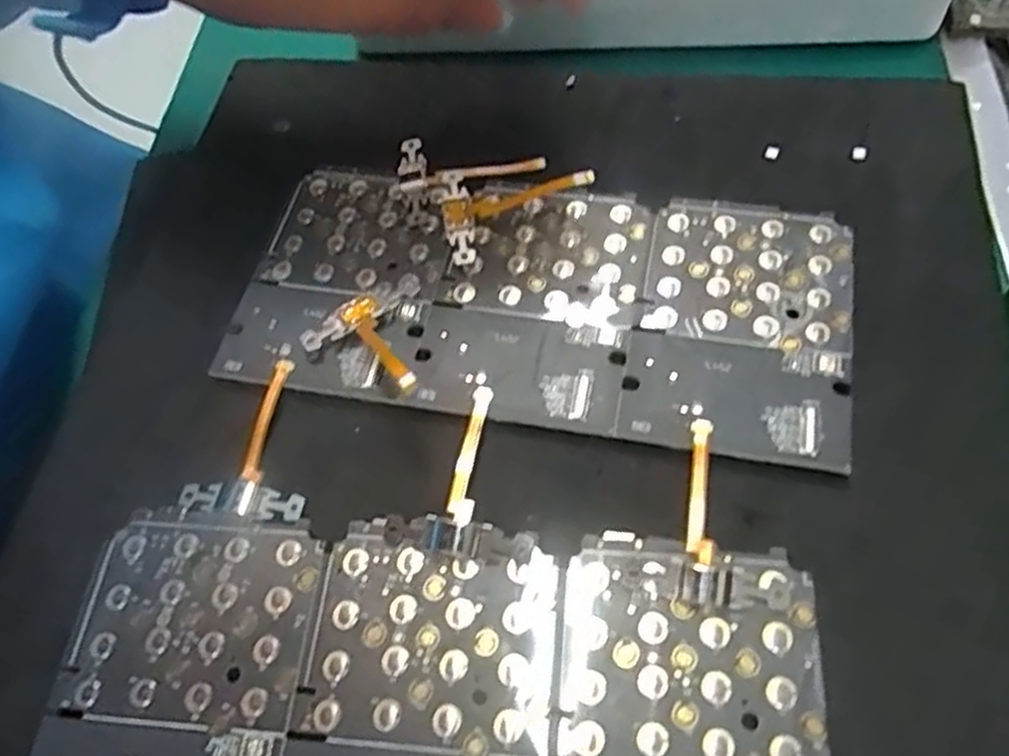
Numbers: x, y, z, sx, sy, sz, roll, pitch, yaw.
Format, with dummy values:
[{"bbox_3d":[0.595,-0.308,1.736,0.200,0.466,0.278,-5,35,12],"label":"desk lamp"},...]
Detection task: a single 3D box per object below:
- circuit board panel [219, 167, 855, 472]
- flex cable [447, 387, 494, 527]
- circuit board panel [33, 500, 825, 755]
[{"bbox_3d":[0.008,-0.022,0.214,0.162,0.008,0.074,9,60,11],"label":"circuit board panel"},{"bbox_3d":[-0.009,0.019,0.196,0.006,0.004,0.037,5,59,8],"label":"flex cable"},{"bbox_3d":[-0.018,0.070,0.165,0.162,0.007,0.078,3,59,7],"label":"circuit board panel"}]

